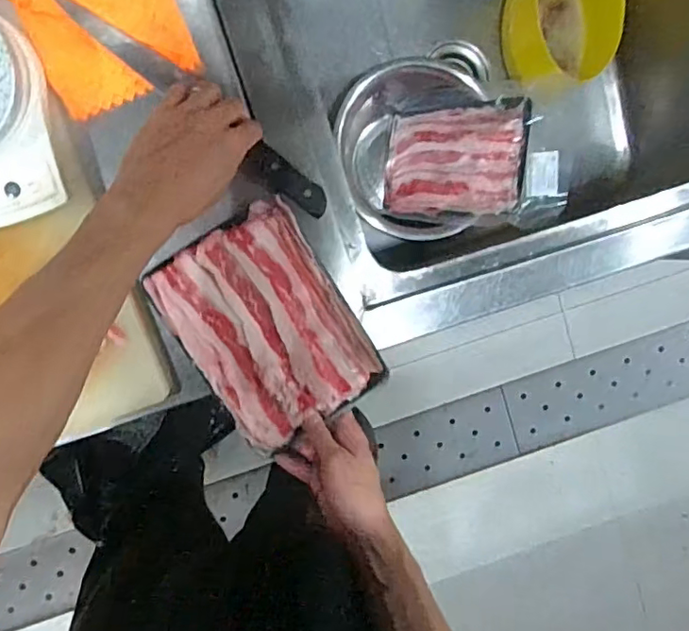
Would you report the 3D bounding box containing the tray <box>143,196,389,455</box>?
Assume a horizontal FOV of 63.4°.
[{"bbox_3d":[-0.075,0.013,0.551,0.155,0.027,0.211,-34,93,-1],"label":"tray"}]

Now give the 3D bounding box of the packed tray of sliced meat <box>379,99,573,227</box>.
[{"bbox_3d":[0.179,-0.223,0.808,0.274,0.024,0.171,12,94,36],"label":"packed tray of sliced meat"}]

